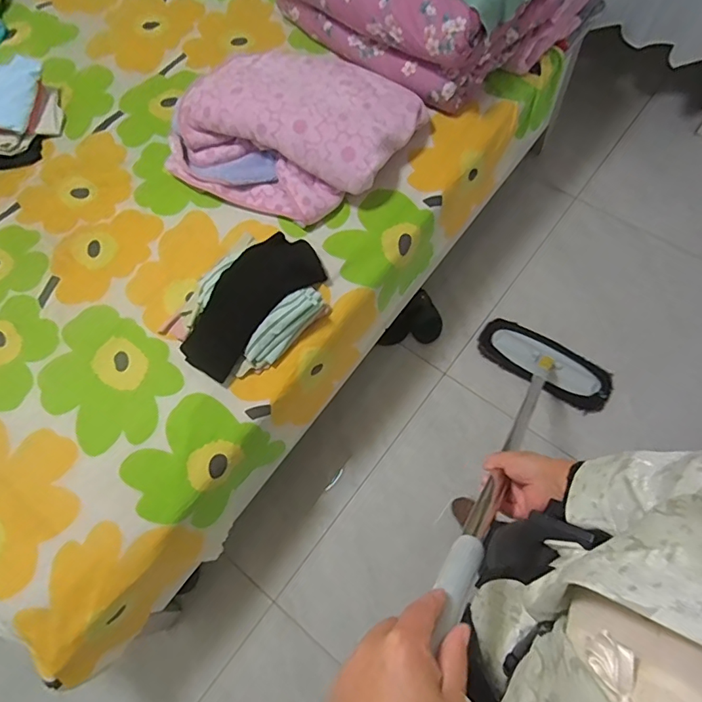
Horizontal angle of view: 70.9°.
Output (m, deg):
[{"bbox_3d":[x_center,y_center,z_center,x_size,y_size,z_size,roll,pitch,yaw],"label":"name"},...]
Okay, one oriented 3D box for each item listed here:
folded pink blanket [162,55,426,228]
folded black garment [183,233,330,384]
[{"bbox_3d":[-0.144,-0.542,1.153,0.538,0.133,0.445,24,74,16],"label":"folded pink blanket"},{"bbox_3d":[-0.214,-0.108,1.041,0.165,0.054,0.350,39,78,19],"label":"folded black garment"}]

